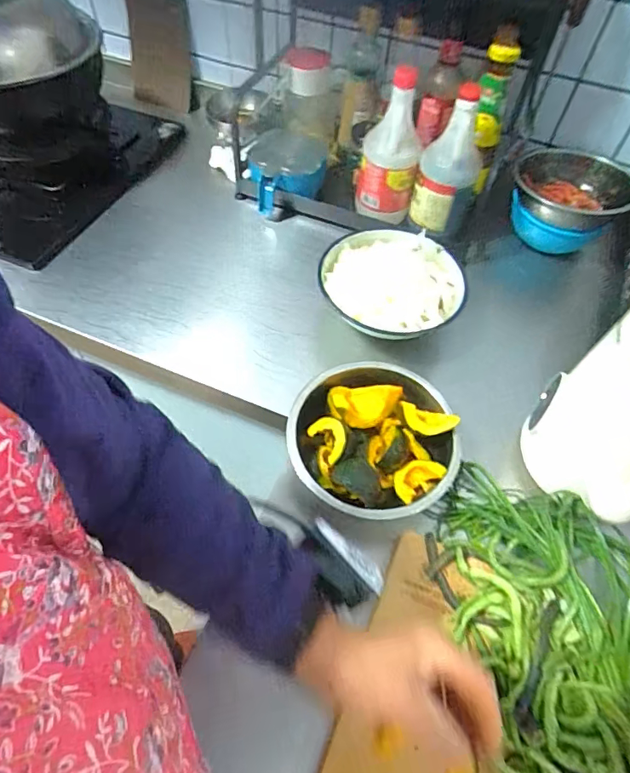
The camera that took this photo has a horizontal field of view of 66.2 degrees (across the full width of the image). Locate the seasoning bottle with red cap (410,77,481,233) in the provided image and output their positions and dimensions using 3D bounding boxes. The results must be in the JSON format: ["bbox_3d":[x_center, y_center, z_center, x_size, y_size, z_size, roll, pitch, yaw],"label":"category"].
[{"bbox_3d":[0.194,-0.319,0.697,0.065,0.183,0.066,-35,65,-22],"label":"seasoning bottle with red cap"}]

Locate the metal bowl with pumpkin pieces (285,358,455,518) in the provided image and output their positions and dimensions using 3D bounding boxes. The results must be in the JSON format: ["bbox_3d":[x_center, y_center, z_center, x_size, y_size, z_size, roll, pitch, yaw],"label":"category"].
[{"bbox_3d":[0.066,0.063,0.546,0.183,0.074,0.176,1,57,-2],"label":"metal bowl with pumpkin pieces"}]

